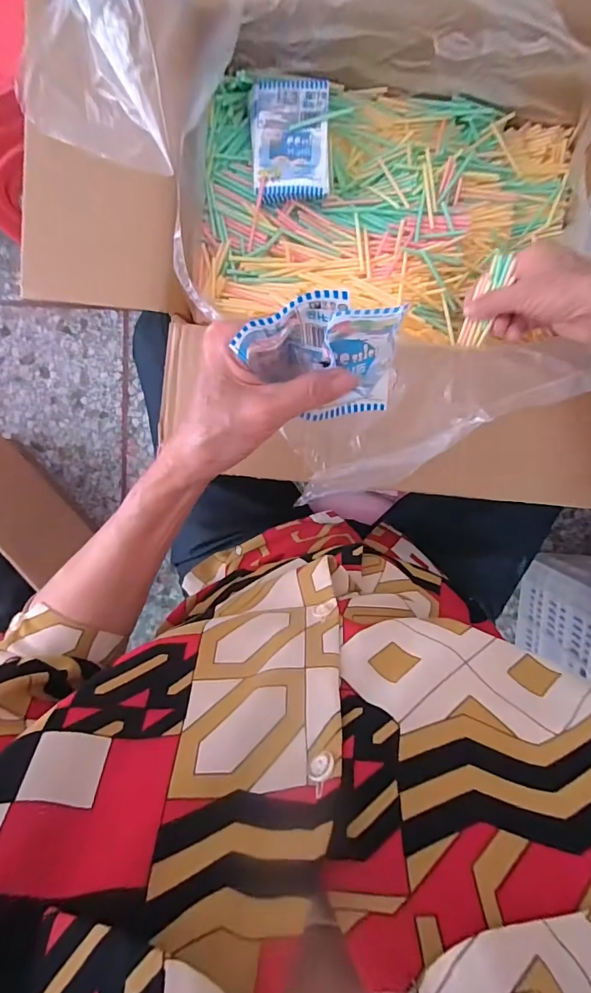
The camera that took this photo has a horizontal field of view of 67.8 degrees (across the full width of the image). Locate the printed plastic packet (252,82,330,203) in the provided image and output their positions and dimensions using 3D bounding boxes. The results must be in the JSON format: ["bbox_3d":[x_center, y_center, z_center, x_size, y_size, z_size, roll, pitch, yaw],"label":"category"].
[{"bbox_3d":[-0.005,-0.337,0.412,0.071,0.019,0.107,0,98,2],"label":"printed plastic packet"}]

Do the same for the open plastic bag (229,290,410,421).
[{"bbox_3d":[0.014,-0.074,0.247,0.080,0.081,0.055,-6,97,3],"label":"open plastic bag"}]

